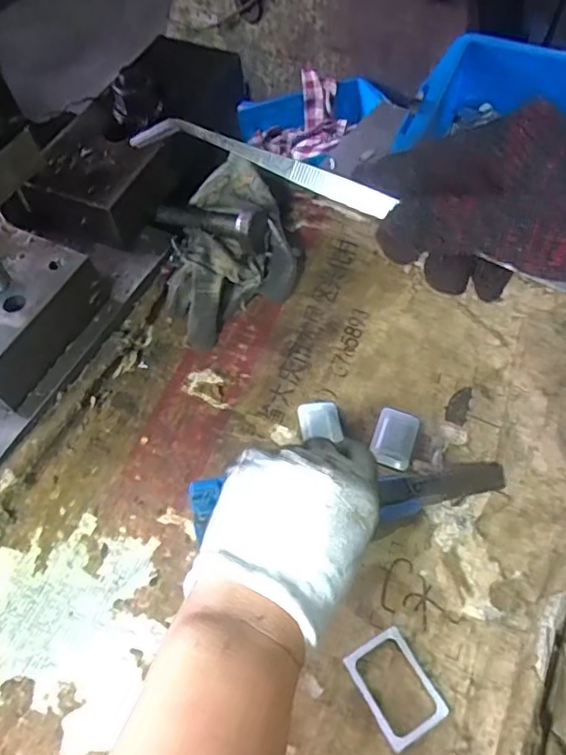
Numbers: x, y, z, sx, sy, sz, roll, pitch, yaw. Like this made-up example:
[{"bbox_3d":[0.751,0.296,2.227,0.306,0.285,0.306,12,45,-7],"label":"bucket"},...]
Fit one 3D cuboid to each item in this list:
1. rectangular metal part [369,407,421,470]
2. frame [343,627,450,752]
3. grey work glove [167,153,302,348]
[{"bbox_3d":[0.073,0.039,0.356,0.027,0.005,0.040,17,61,11],"label":"rectangular metal part"},{"bbox_3d":[0.059,0.160,0.283,0.035,0.004,0.048,-27,62,-14],"label":"frame"},{"bbox_3d":[-0.037,-0.100,0.416,0.093,0.035,0.155,-1,59,1],"label":"grey work glove"}]

